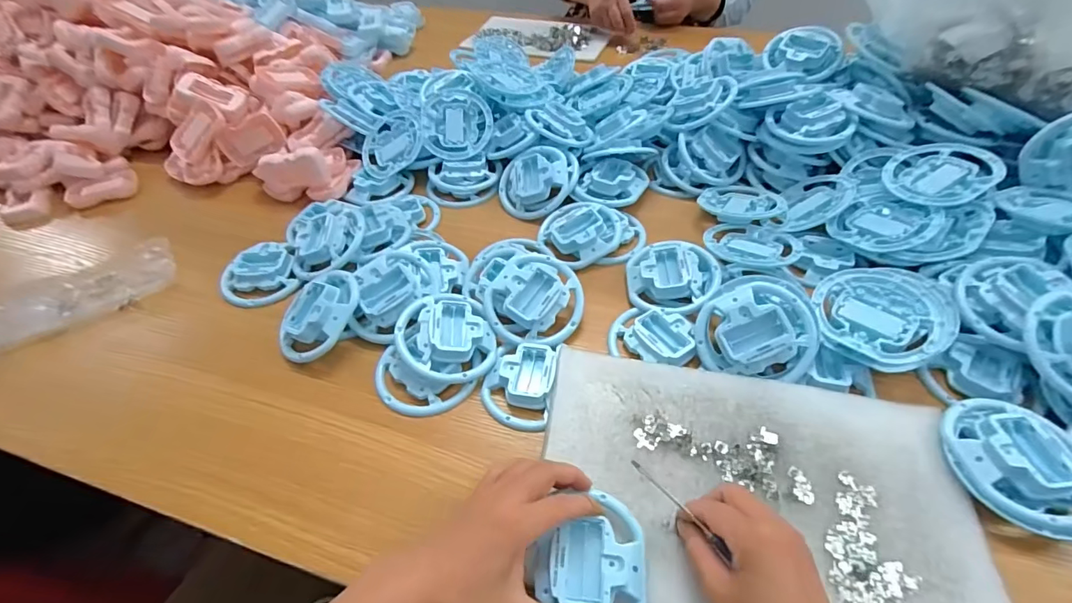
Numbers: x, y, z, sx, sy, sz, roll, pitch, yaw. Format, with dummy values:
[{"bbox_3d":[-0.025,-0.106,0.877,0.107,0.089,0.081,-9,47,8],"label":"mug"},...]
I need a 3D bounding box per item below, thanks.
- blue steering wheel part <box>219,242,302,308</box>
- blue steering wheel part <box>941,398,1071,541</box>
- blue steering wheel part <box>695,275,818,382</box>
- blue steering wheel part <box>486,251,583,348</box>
[{"bbox_3d":[-0.332,-0.032,0.563,0.086,0.026,0.079,-26,54,-16],"label":"blue steering wheel part"},{"bbox_3d":[0.385,0.128,0.374,0.089,0.029,0.110,-12,52,-6],"label":"blue steering wheel part"},{"bbox_3d":[0.212,0.023,0.452,0.104,0.022,0.096,5,77,16],"label":"blue steering wheel part"},{"bbox_3d":[-0.001,-0.006,0.498,0.100,0.032,0.103,-2,51,3],"label":"blue steering wheel part"}]

